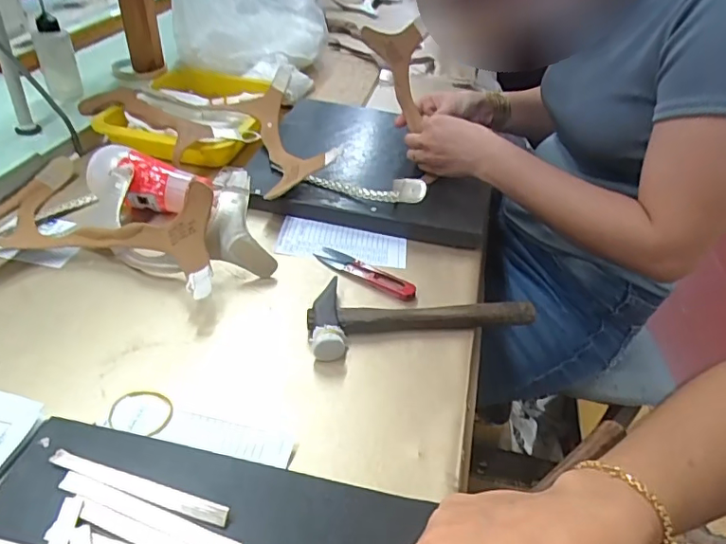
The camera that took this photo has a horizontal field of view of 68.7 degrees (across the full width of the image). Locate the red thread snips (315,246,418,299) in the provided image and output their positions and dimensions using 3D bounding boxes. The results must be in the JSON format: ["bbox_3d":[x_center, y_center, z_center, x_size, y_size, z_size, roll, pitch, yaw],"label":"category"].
[{"bbox_3d":[0.003,-0.001,0.558,0.117,0.007,0.026,28,43,23],"label":"red thread snips"}]

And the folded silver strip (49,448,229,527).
[{"bbox_3d":[-0.142,0.134,0.334,0.123,0.006,0.012,15,39,9],"label":"folded silver strip"}]

